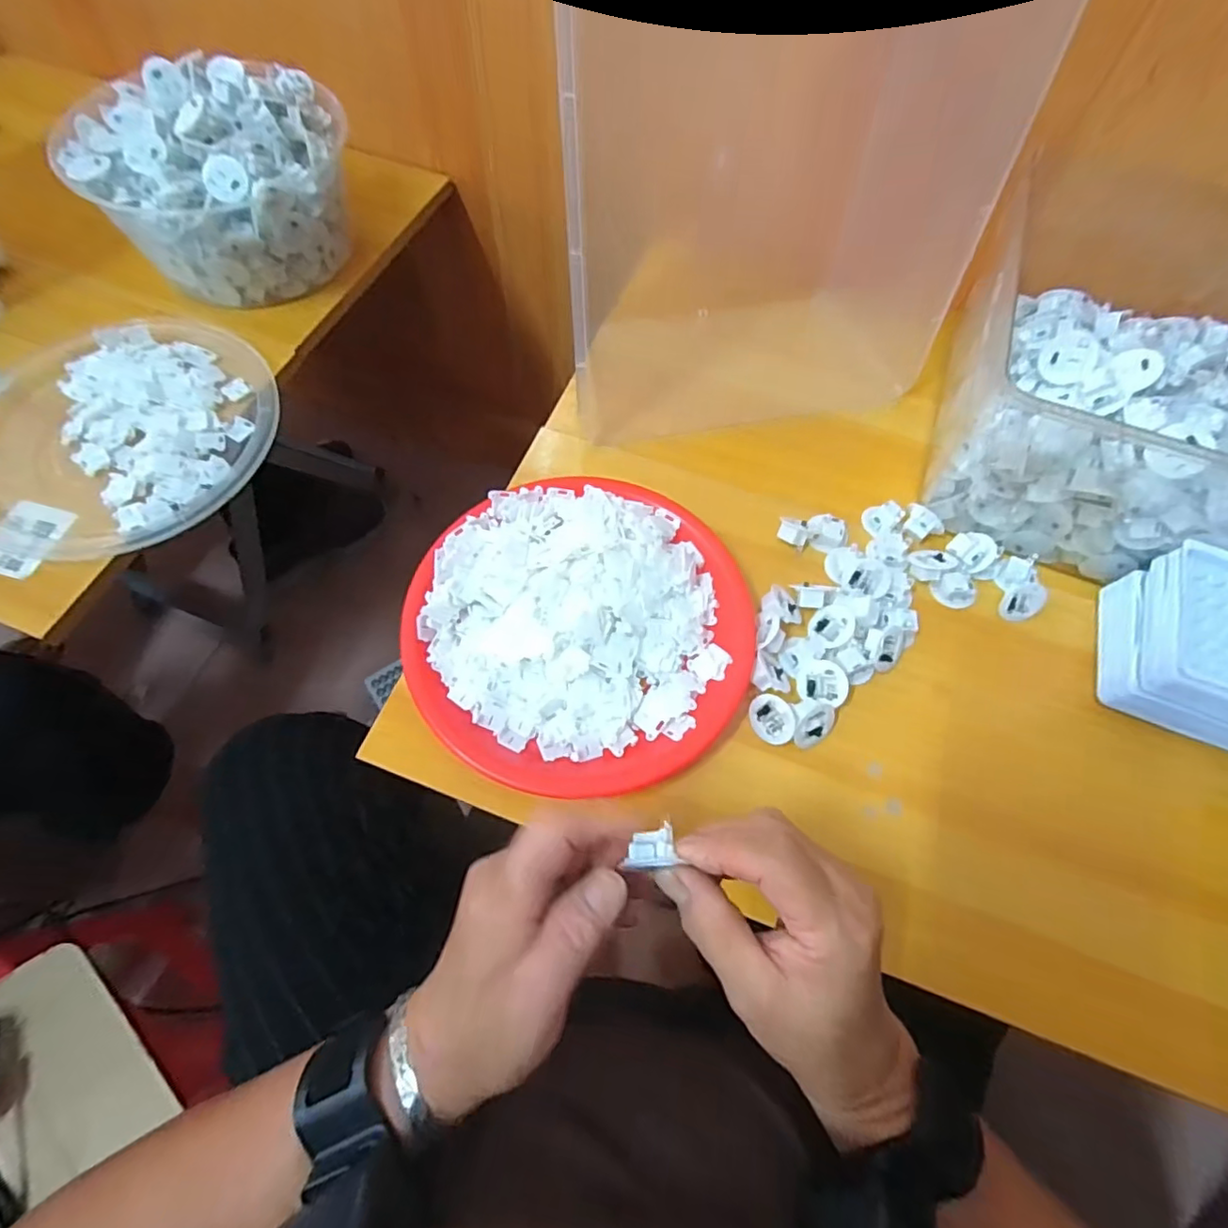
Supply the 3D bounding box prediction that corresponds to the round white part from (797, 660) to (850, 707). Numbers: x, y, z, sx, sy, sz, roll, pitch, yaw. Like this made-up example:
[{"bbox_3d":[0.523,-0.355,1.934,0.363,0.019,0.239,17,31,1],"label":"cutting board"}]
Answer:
[{"bbox_3d":[0.139,0.045,0.391,0.029,0.009,0.030,1,65,-2],"label":"round white part"}]

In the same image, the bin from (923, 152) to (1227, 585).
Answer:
[{"bbox_3d":[0.413,-0.182,0.439,0.295,0.116,0.307,22,66,8],"label":"bin"}]

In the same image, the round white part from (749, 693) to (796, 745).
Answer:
[{"bbox_3d":[0.102,0.068,0.382,0.029,0.010,0.032,-34,85,28],"label":"round white part"}]

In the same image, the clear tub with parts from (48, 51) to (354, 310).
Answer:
[{"bbox_3d":[-0.344,-0.380,0.524,0.218,0.114,0.165,-12,66,-8],"label":"clear tub with parts"}]

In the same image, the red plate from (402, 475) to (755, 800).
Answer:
[{"bbox_3d":[-0.022,0.005,0.400,0.218,0.035,0.219,1,65,-2],"label":"red plate"}]

